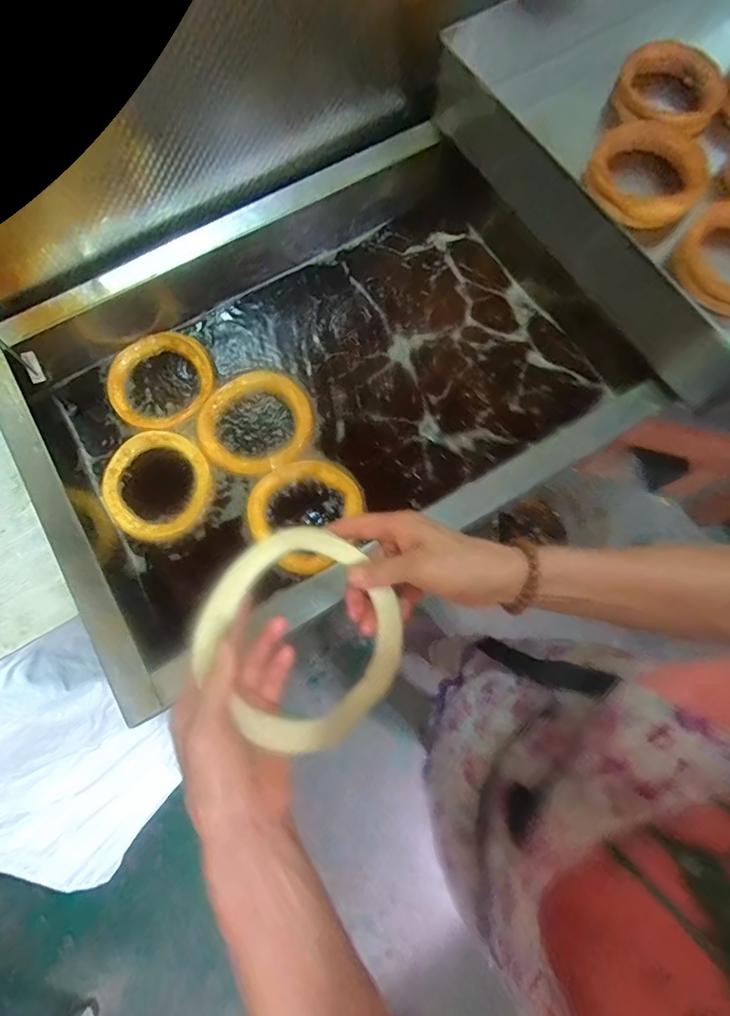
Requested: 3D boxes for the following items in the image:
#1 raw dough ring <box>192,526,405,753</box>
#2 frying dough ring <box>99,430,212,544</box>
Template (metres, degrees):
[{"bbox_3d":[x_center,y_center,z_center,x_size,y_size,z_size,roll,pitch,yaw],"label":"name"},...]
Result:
[{"bbox_3d":[-0.043,0.091,0.330,0.135,0.037,0.149,-42,87,-23],"label":"raw dough ring"},{"bbox_3d":[-0.299,-0.033,0.654,0.149,0.018,0.160,0,75,0],"label":"frying dough ring"}]

